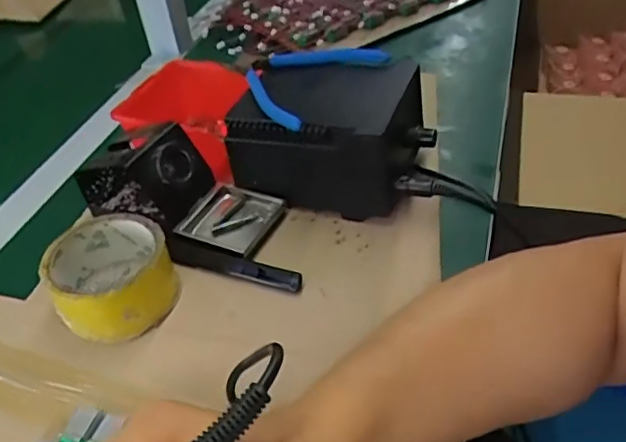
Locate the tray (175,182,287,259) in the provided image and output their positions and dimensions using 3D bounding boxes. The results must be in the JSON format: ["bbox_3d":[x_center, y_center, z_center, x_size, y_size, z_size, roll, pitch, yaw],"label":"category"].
[{"bbox_3d":[-0.071,-0.001,0.503,0.080,0.015,0.069,14,45,21],"label":"tray"}]

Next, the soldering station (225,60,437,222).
[{"bbox_3d":[0.017,-0.073,0.519,0.150,0.095,0.104,11,44,18],"label":"soldering station"}]

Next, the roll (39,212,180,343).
[{"bbox_3d":[-0.147,0.040,0.444,0.082,0.048,0.086,-3,41,3],"label":"roll"}]

